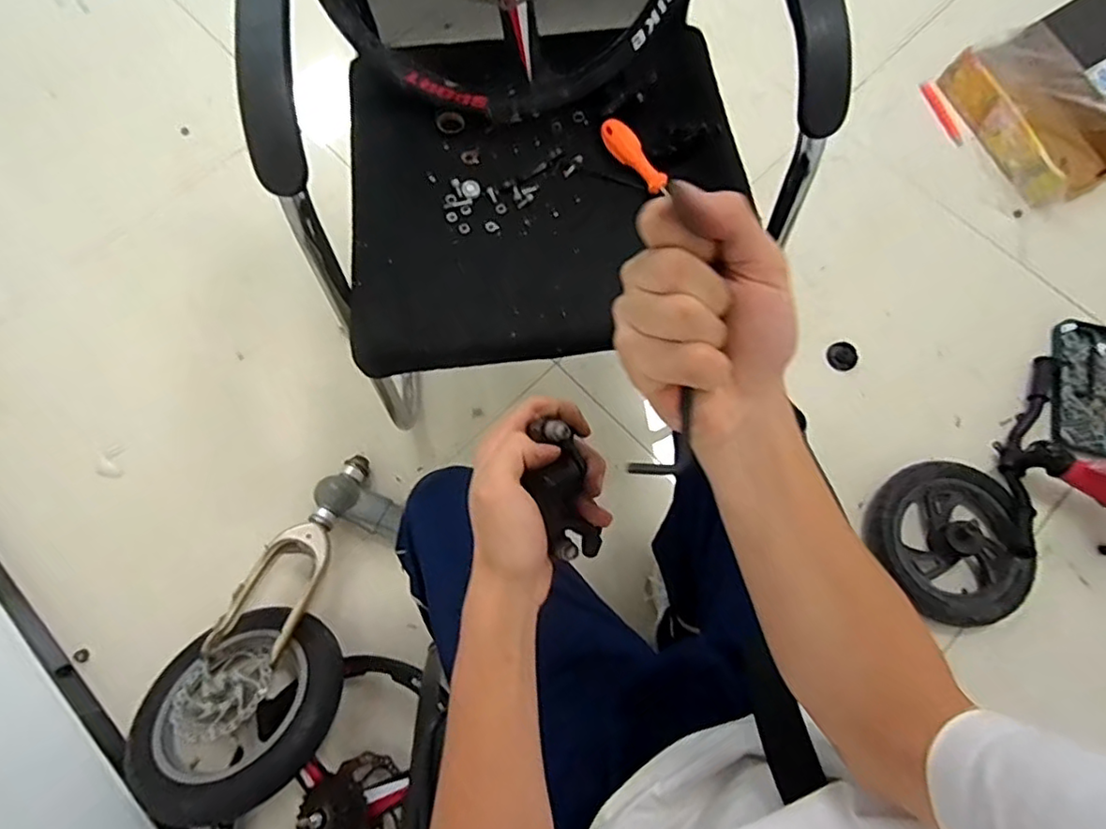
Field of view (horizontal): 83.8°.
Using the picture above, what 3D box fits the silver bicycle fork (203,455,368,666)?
[{"bbox_3d":[-0.392,0.220,0.974,0.103,0.072,0.361,24,63,7],"label":"silver bicycle fork"}]

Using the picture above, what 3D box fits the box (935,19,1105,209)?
[{"bbox_3d":[0.988,-0.621,1.264,0.228,0.106,0.366,-29,74,-9],"label":"box"}]

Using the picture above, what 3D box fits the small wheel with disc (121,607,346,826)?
[{"bbox_3d":[-0.452,0.415,0.887,0.278,0.091,0.290,34,55,23],"label":"small wheel with disc"}]

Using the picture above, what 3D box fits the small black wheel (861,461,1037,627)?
[{"bbox_3d":[0.658,0.199,1.010,0.236,0.054,0.249,0,73,-1],"label":"small black wheel"}]

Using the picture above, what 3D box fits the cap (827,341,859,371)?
[{"bbox_3d":[0.542,-0.108,1.153,0.051,0.013,0.054,0,73,-1],"label":"cap"}]

